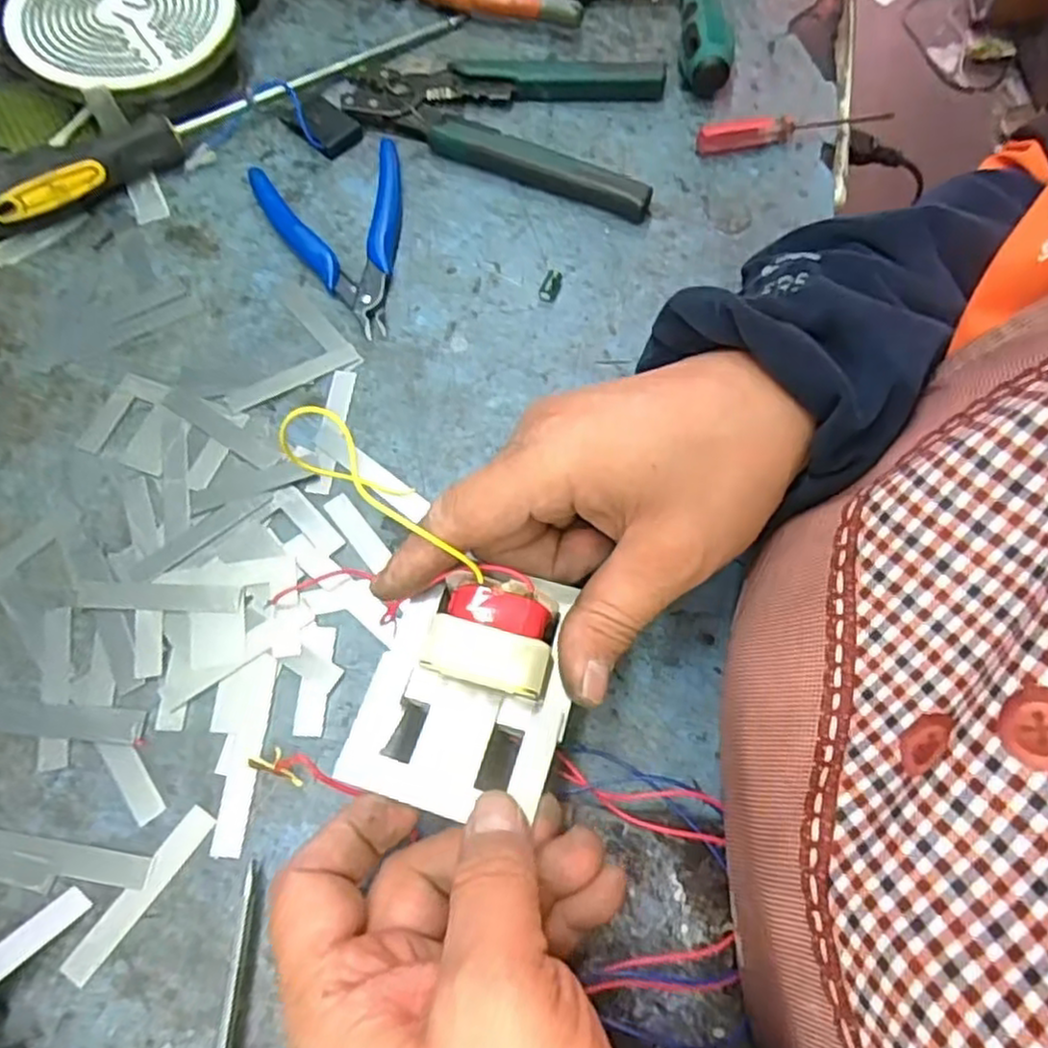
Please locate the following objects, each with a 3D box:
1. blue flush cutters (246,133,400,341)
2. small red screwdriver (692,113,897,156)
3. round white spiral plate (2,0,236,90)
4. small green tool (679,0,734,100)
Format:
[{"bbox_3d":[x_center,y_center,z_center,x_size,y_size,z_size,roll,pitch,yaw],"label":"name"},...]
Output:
[{"bbox_3d":[-0.090,-0.150,0.387,0.078,0.014,0.117,-20,69,-10],"label":"blue flush cutters"},{"bbox_3d":[0.160,-0.231,0.429,0.123,0.018,0.011,-14,68,-8],"label":"small red screwdriver"},{"bbox_3d":[-0.222,-0.284,0.407,0.115,0.008,0.117,-30,71,-14],"label":"round white spiral plate"},{"bbox_3d":[0.111,-0.309,0.453,0.030,0.030,0.111,7,67,1],"label":"small green tool"}]

